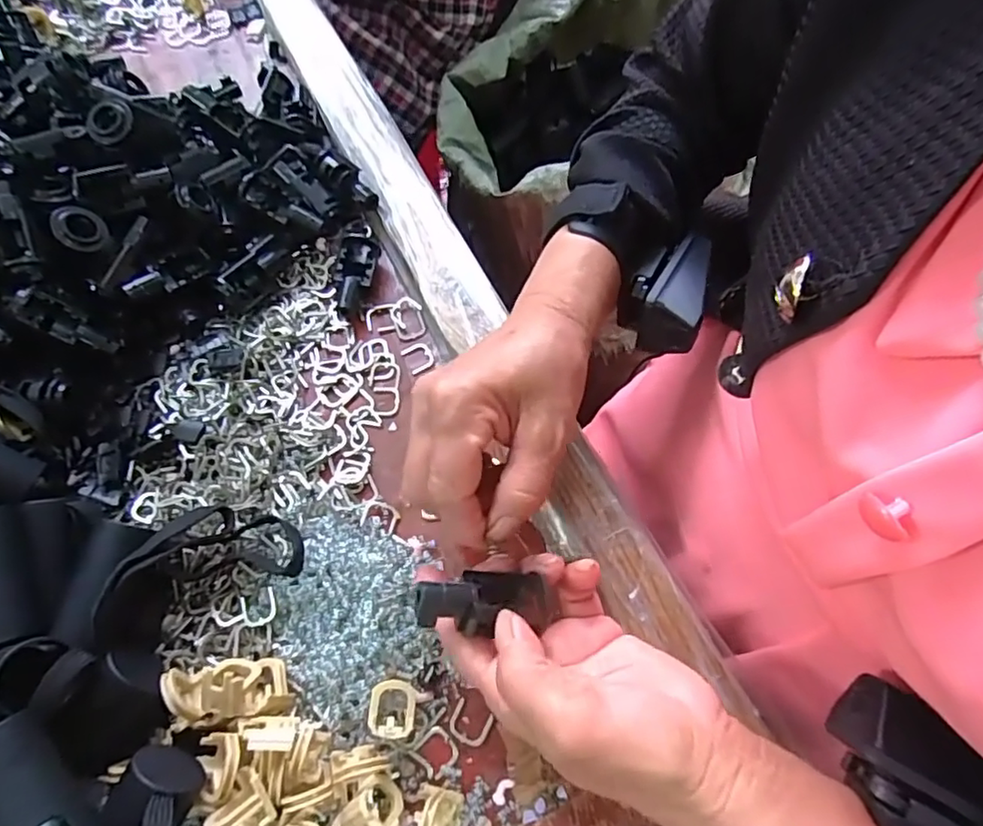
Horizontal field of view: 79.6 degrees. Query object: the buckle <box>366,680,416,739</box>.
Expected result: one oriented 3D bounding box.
[{"bbox_3d":[-0.046,0.137,0.275,0.021,0.007,0.024,10,52,-9],"label":"buckle"}]

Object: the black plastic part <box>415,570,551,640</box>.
[{"bbox_3d":[-0.004,0.076,0.241,0.055,0.019,0.024,5,61,-31],"label":"black plastic part"}]

